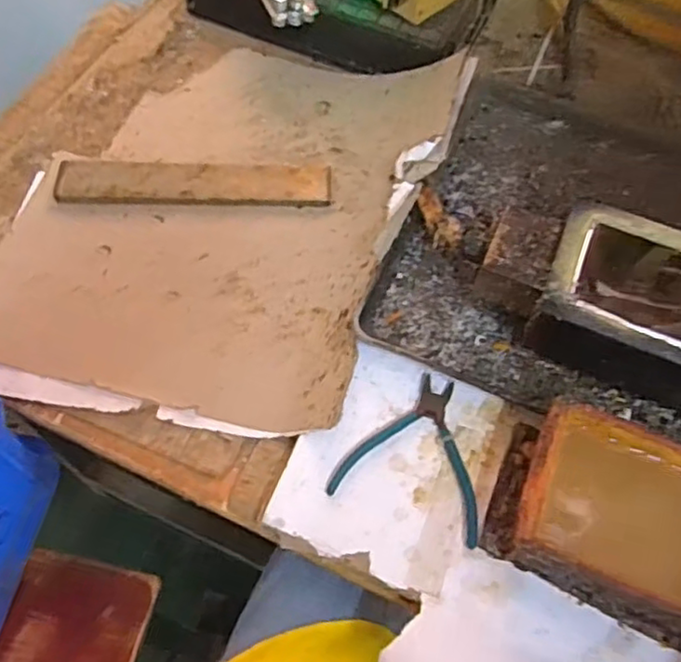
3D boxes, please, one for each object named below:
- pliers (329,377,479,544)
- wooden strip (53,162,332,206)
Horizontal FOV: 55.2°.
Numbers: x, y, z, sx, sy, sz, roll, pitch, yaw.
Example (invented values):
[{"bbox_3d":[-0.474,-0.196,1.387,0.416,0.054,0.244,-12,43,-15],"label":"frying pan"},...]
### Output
[{"bbox_3d":[0.070,0.100,0.568,0.125,0.007,0.133,18,62,7],"label":"pliers"},{"bbox_3d":[-0.160,-0.164,0.722,0.296,0.012,0.055,1,61,-3],"label":"wooden strip"}]

